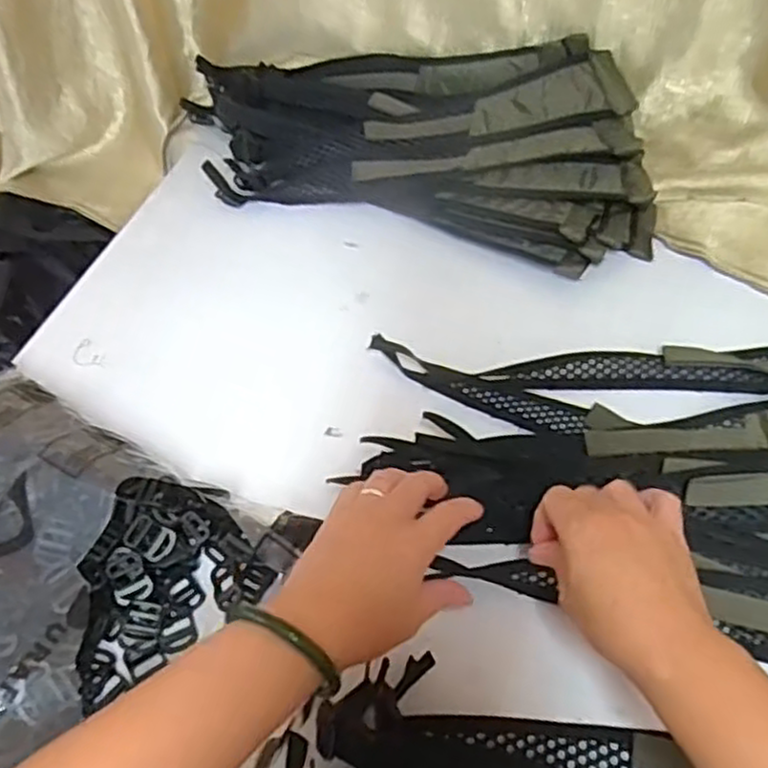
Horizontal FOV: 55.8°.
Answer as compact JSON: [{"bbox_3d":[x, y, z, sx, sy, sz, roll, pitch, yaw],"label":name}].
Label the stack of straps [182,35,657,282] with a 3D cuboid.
[{"bbox_3d":[0.017,-0.273,0.819,0.560,0.097,0.269,8,52,12],"label":"stack of straps"}]

